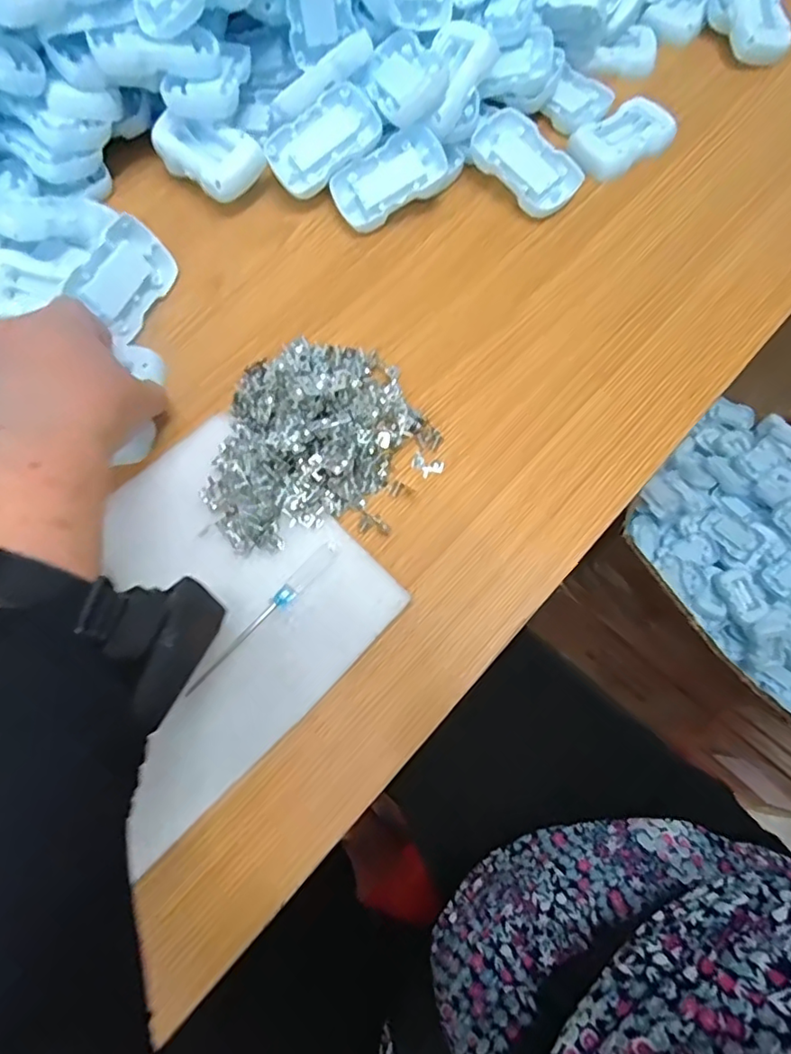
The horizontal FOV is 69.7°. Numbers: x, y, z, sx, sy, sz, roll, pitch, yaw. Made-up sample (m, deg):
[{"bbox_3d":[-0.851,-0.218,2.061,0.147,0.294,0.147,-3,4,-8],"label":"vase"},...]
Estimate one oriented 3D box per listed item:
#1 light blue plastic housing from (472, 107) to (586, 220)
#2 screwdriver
[{"bbox_3d":[0.101,-0.298,0.462,0.098,0.028,0.057,39,75,15],"label":"light blue plastic housing"},{"bbox_3d":[-0.075,0.050,0.332,0.012,0.007,0.113,41,76,15],"label":"screwdriver"}]

